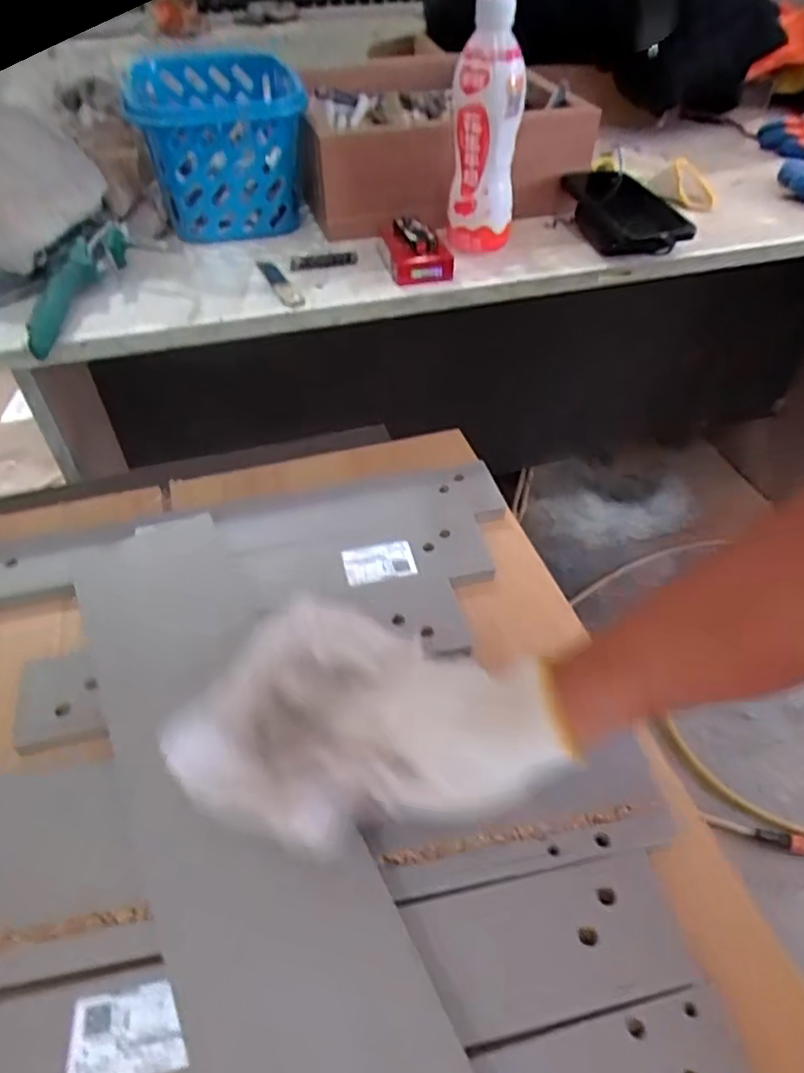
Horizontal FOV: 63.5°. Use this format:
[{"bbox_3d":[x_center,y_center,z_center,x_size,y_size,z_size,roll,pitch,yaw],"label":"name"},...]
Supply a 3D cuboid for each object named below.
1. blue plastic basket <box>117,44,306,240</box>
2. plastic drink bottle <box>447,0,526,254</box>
[{"bbox_3d":[-0.201,-0.441,0.727,0.157,0.125,0.266,-10,48,-10],"label":"blue plastic basket"},{"bbox_3d":[0.080,-0.380,0.613,0.061,0.201,0.053,8,48,7],"label":"plastic drink bottle"}]

